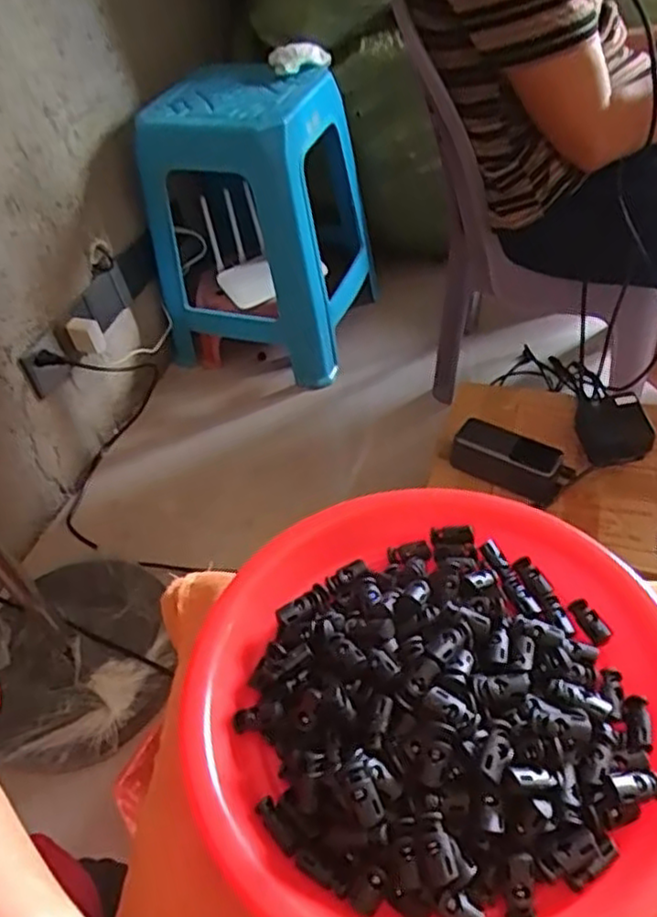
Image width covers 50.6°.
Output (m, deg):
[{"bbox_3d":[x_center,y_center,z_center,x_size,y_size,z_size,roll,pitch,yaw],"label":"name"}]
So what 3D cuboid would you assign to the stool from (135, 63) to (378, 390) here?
[{"bbox_3d":[-0.119,-0.462,1.342,0.352,0.484,0.406,6,49,14],"label":"stool"}]

